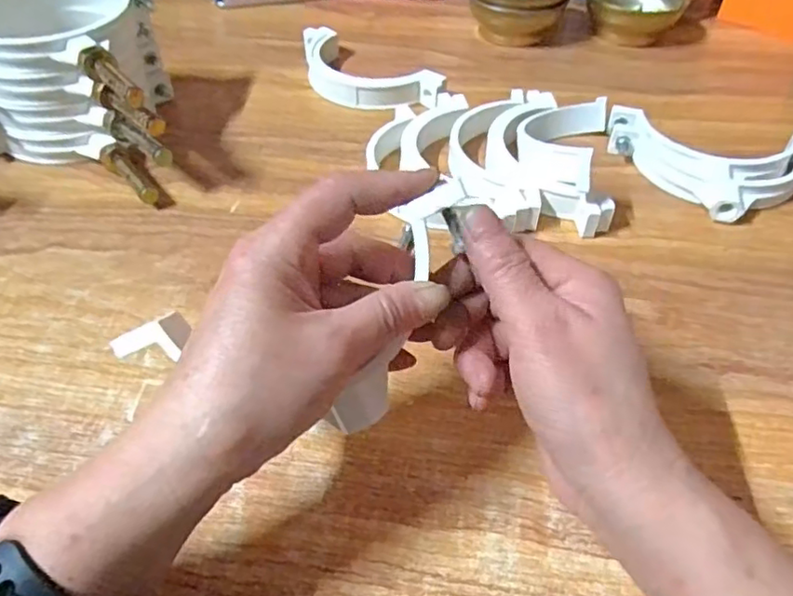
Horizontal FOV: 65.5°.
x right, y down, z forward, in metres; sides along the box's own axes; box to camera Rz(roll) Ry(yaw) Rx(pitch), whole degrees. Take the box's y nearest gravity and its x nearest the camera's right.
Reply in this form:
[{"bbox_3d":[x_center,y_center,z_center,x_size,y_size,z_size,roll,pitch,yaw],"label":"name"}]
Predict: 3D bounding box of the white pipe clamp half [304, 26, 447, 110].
[{"bbox_3d":[-0.033,-0.191,0.531,0.154,0.023,0.068,34,55,28],"label":"white pipe clamp half"}]

